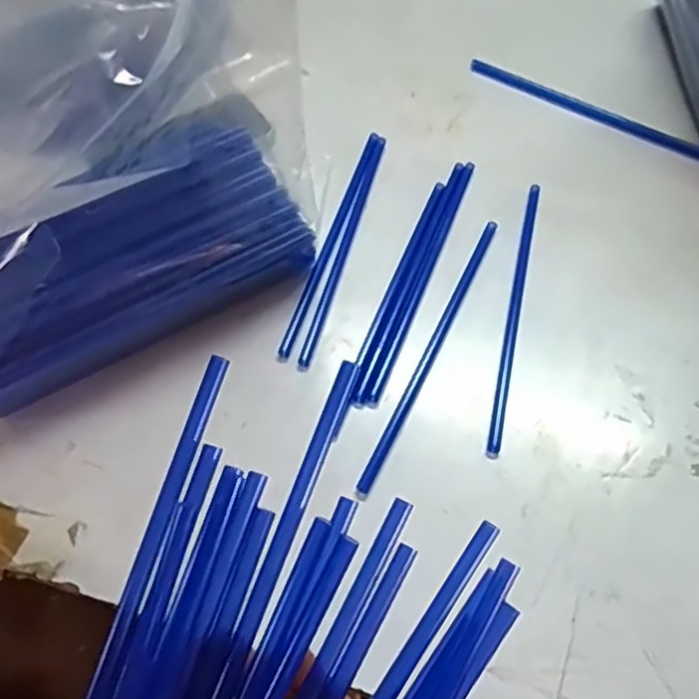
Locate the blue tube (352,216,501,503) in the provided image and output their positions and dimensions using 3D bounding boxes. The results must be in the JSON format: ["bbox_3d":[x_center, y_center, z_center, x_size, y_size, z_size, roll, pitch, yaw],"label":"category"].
[{"bbox_3d":[0.061,-0.004,0.468,0.008,0.005,0.250,20,59,16],"label":"blue tube"}]

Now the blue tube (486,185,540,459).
[{"bbox_3d":[0.122,-0.034,0.485,0.008,0.004,0.249,11,57,10],"label":"blue tube"}]

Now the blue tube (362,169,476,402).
[{"bbox_3d":[0.058,-0.061,0.505,0.010,0.004,0.248,17,58,14],"label":"blue tube"}]

